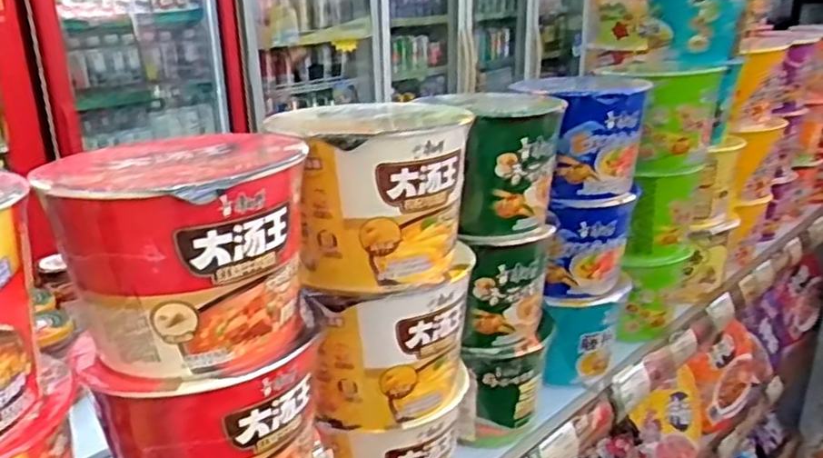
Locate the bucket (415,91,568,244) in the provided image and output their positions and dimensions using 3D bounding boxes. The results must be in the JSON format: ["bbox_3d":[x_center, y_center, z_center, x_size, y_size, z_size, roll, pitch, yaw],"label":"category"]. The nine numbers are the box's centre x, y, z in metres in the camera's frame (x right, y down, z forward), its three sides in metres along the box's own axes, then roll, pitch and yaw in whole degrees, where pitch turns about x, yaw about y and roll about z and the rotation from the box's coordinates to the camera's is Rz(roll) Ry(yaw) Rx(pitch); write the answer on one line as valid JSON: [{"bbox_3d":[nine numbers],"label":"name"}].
[{"bbox_3d":[0.078,-0.057,0.602,0.109,0.108,0.090,-17,26,-39],"label":"bucket"}]

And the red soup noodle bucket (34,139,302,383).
[{"bbox_3d":[-0.123,0.012,0.403,0.121,0.109,0.116,0,20,0],"label":"red soup noodle bucket"}]

